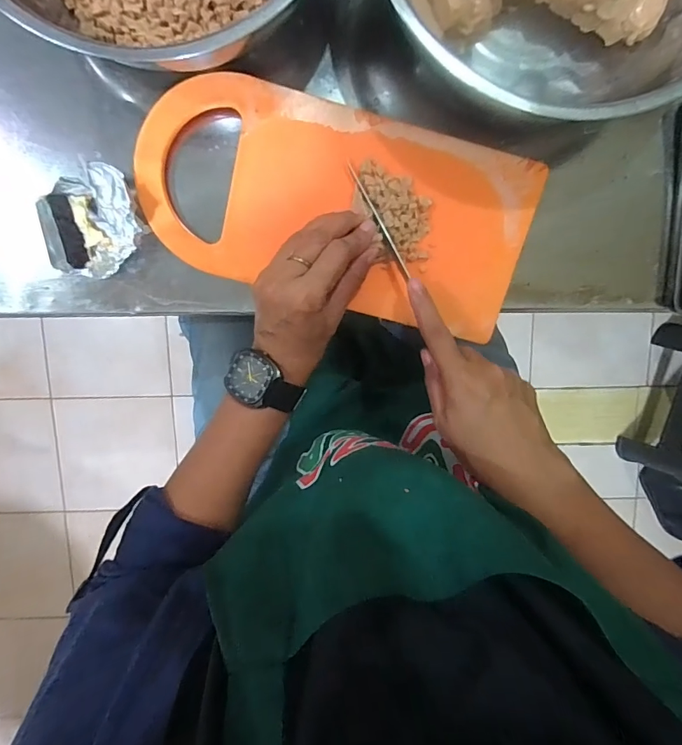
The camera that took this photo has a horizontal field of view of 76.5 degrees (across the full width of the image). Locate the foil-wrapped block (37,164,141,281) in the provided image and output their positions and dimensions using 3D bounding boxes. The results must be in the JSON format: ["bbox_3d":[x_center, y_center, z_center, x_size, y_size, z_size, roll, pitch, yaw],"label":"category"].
[{"bbox_3d":[-0.186,-0.114,0.329,0.066,0.034,0.076,0,99,-1],"label":"foil-wrapped block"}]

